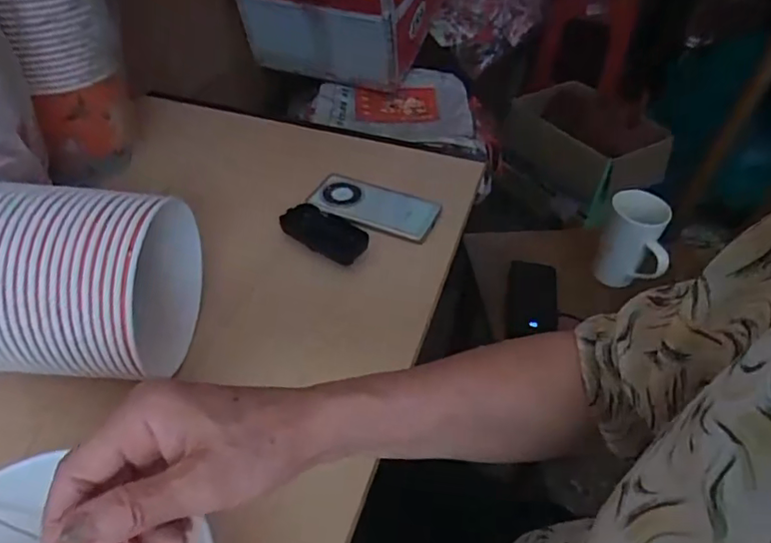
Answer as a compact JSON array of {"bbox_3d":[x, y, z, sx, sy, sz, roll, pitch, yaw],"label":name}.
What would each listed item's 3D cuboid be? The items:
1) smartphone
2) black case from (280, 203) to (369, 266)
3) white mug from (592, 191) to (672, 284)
[{"bbox_3d":[-0.017,-0.086,0.725,0.167,0.013,0.083,18,46,12],"label":"smartphone"},{"bbox_3d":[-0.075,-0.046,0.676,0.104,0.024,0.057,26,48,21],"label":"black case"},{"bbox_3d":[0.403,-0.049,0.906,0.106,0.139,0.089,17,46,12],"label":"white mug"}]

